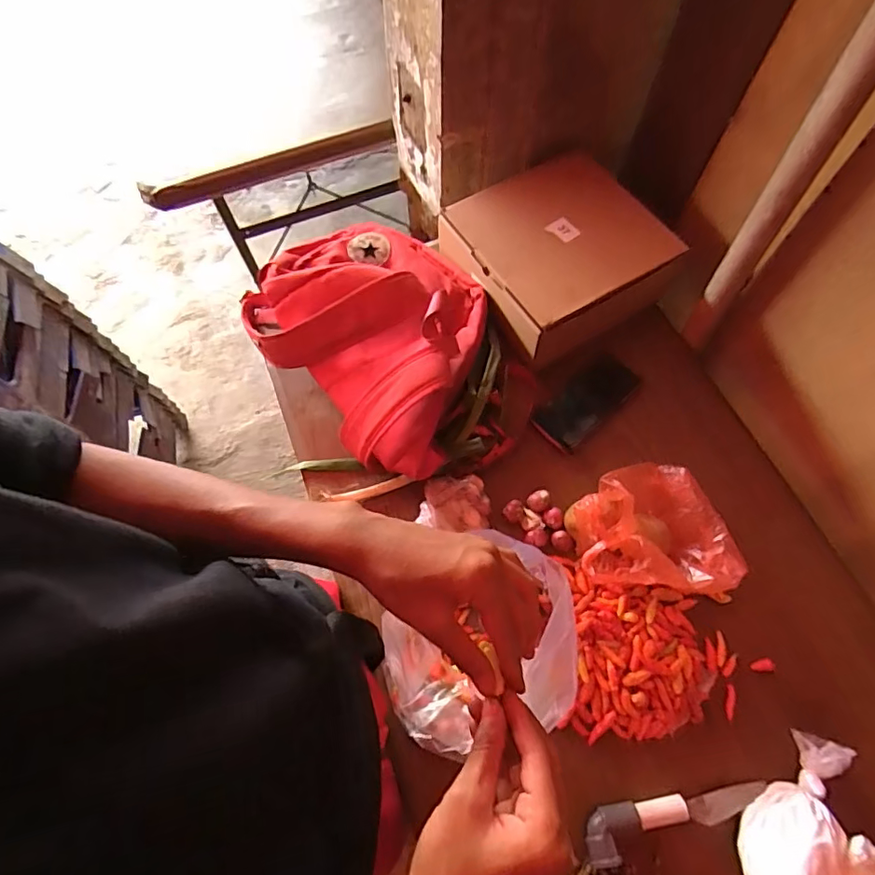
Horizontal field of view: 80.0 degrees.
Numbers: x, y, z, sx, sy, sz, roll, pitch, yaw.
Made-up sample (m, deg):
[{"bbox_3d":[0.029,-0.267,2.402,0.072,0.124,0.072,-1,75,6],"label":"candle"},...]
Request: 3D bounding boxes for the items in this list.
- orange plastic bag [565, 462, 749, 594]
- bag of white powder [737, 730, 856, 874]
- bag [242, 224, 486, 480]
[{"bbox_3d":[0.253,0.110,0.622,0.186,0.086,0.165,-12,66,-5],"label":"orange plastic bag"},{"bbox_3d":[0.361,0.388,0.507,0.079,0.060,0.180,39,59,16],"label":"bag of white powder"},{"bbox_3d":[-0.075,-0.167,0.731,0.302,0.160,0.420,-38,71,-15],"label":"bag"}]

